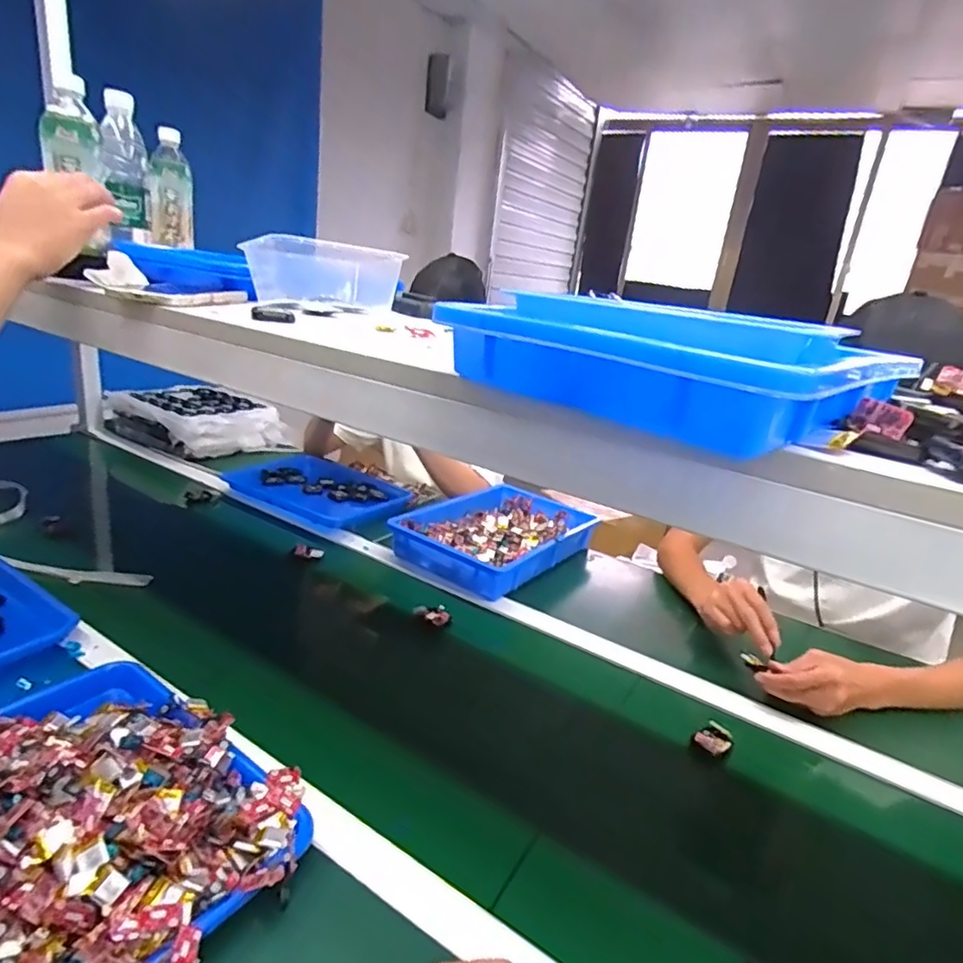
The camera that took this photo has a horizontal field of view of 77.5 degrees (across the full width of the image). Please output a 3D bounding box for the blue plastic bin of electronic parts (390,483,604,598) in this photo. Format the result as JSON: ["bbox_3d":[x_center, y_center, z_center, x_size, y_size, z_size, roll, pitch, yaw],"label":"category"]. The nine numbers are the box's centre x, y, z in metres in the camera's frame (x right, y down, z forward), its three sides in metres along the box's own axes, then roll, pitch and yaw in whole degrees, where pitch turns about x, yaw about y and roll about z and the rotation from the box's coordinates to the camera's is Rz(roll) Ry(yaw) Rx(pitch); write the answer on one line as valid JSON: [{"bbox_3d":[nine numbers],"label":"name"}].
[{"bbox_3d":[0.031,0.096,1.131,0.267,0.057,0.377,19,23,34],"label":"blue plastic bin of electronic parts"}]

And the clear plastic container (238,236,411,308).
[{"bbox_3d":[-0.176,-0.235,0.683,0.164,0.065,0.065,-9,24,-38],"label":"clear plastic container"}]

